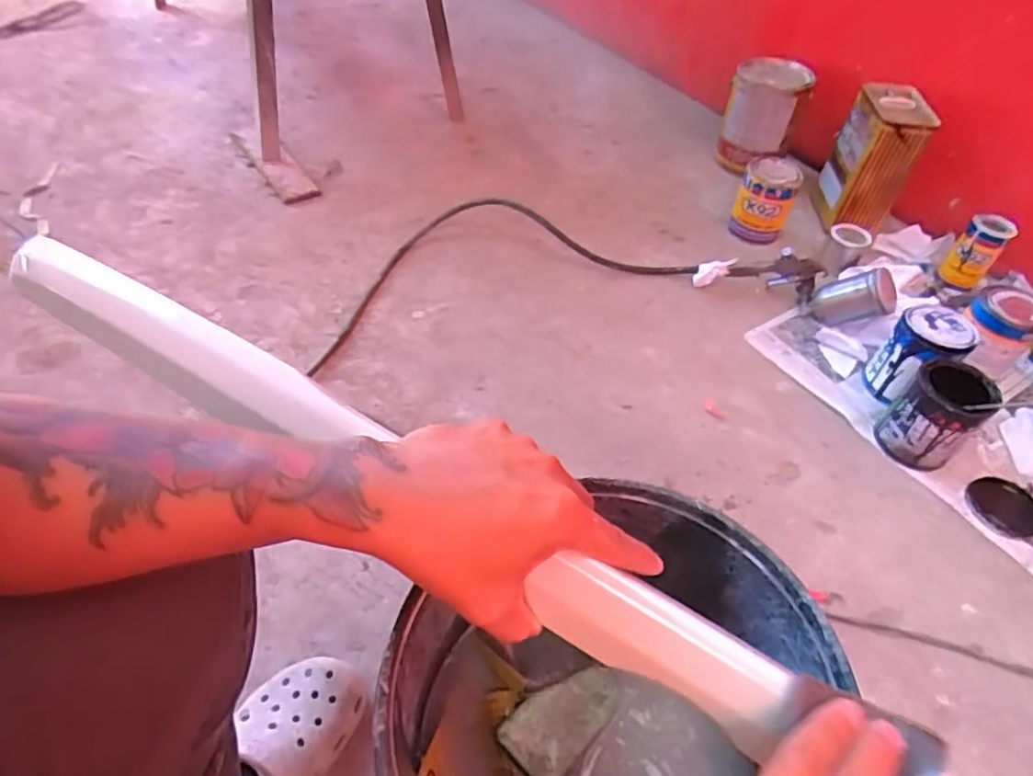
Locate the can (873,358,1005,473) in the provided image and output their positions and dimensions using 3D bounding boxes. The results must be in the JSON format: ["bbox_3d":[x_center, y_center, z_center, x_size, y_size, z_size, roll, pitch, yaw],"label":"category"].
[{"bbox_3d":[0.600,0.039,0.898,0.100,0.131,0.100,-28,56,-25],"label":"can"}]

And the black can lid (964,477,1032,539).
[{"bbox_3d":[0.682,0.166,0.876,0.098,0.006,0.089,15,49,9],"label":"black can lid"}]

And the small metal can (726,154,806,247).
[{"bbox_3d":[0.492,-0.378,1.243,0.104,0.137,0.111,19,50,13],"label":"small metal can"}]

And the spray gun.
[{"bbox_3d":[0.519,-0.182,1.104,0.095,0.110,0.260,-34,45,-28],"label":"spray gun"}]

